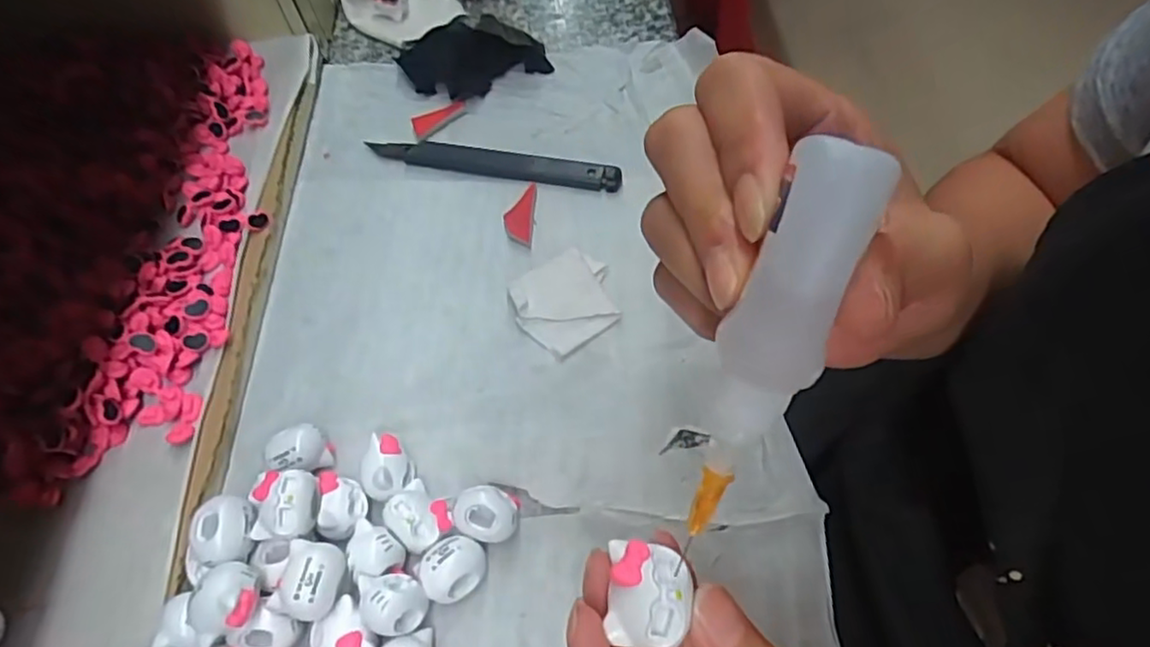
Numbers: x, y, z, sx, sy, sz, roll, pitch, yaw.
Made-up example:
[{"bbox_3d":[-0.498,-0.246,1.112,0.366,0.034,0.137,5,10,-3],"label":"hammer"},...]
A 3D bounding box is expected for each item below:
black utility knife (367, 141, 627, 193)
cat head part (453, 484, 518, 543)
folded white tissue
[{"bbox_3d":[-0.046,-0.090,0.365,0.143,0.007,0.019,12,60,10],"label":"black utility knife"},{"bbox_3d":[-0.034,0.075,0.256,0.023,0.019,0.020,5,59,6],"label":"cat head part"},{"bbox_3d":[-0.004,-0.012,0.312,0.049,0.007,0.048,-35,63,-17],"label":"folded white tissue"}]

